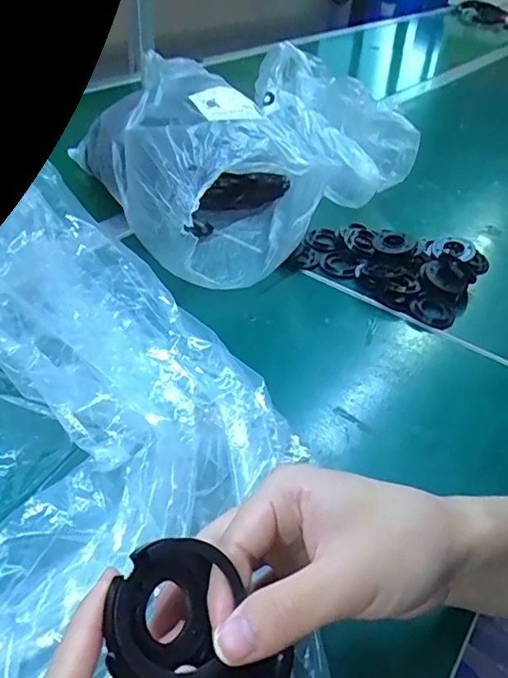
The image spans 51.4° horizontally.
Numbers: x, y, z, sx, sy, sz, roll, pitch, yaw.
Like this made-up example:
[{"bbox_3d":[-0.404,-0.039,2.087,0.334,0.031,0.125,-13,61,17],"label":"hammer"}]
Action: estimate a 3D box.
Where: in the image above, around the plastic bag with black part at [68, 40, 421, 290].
[{"bbox_3d":[-0.001,-0.214,0.607,0.323,0.127,0.292,-21,46,-29],"label":"plastic bag with black part"}]

